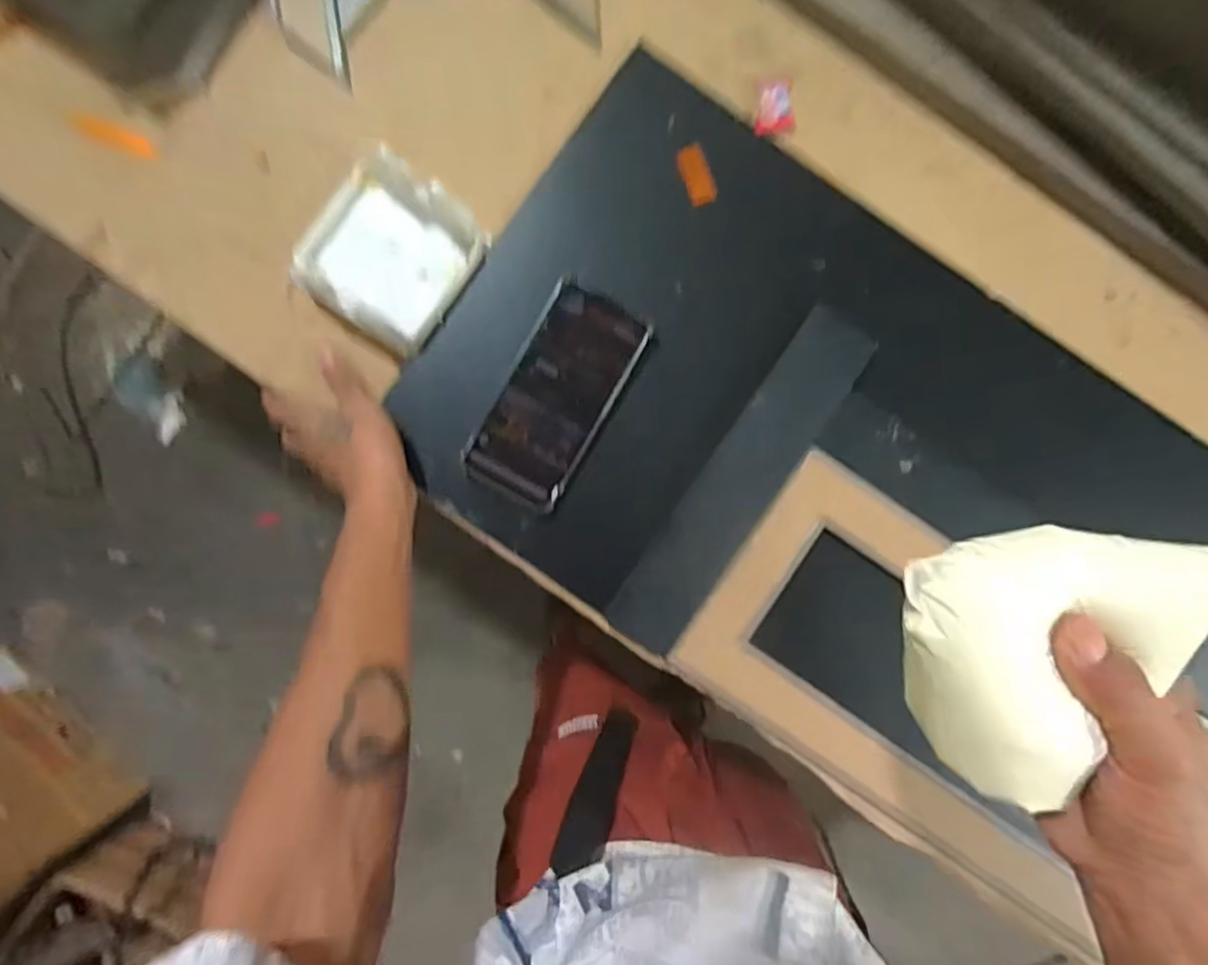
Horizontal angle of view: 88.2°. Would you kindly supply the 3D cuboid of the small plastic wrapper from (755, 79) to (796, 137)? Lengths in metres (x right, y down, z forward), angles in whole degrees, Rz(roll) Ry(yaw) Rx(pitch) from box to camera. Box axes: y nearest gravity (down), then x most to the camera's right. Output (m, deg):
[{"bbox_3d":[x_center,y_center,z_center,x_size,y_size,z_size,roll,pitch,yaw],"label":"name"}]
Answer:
[{"bbox_3d":[0.133,-0.292,0.484,0.028,0.014,0.038,-4,89,-1],"label":"small plastic wrapper"}]

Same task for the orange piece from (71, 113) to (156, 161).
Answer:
[{"bbox_3d":[-0.359,-0.254,0.458,0.059,0.011,0.018,22,89,-1],"label":"orange piece"}]

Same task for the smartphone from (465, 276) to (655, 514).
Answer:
[{"bbox_3d":[-0.036,-0.064,0.461,0.078,0.013,0.162,29,89,-1],"label":"smartphone"}]

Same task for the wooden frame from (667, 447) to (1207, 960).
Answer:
[{"bbox_3d":[0.375,0.243,0.462,0.663,0.037,0.200,34,86,-1],"label":"wooden frame"}]

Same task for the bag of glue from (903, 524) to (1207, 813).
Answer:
[{"bbox_3d":[0.184,0.073,0.253,0.120,0.039,0.110,-9,90,-1],"label":"bag of glue"}]

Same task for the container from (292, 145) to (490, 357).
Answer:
[{"bbox_3d":[-0.160,-0.168,0.447,0.111,0.040,0.112,33,89,-1],"label":"container"}]

